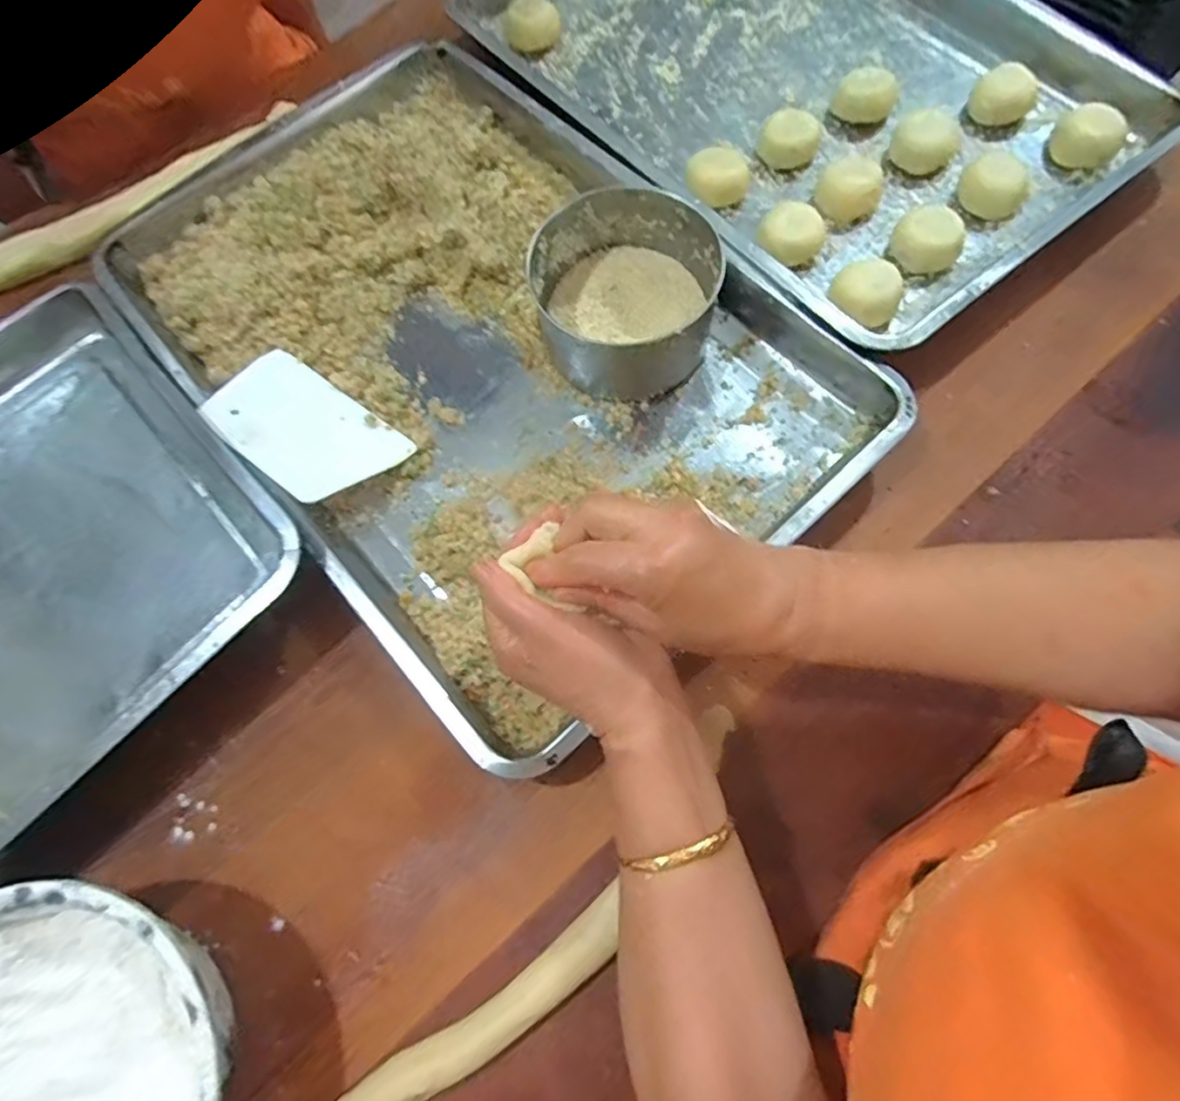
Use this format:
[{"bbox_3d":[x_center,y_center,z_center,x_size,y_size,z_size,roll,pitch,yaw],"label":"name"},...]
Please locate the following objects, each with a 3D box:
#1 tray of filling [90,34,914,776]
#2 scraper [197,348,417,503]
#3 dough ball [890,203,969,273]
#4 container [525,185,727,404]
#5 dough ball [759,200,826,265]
[{"bbox_3d":[-0.103,-0.179,0.511,0.391,0.048,0.600,-41,76,-10],"label":"tray of filling"},{"bbox_3d":[-0.223,-0.095,0.491,0.143,0.008,0.093,37,58,8],"label":"scraper"},{"bbox_3d":[0.275,-0.252,0.519,0.054,0.034,0.044,33,78,13],"label":"dough ball"},{"bbox_3d":[0.027,-0.201,0.499,0.133,0.072,0.136,-1,70,4],"label":"container"},{"bbox_3d":[0.166,-0.259,0.527,0.051,0.033,0.045,23,76,11],"label":"dough ball"}]

